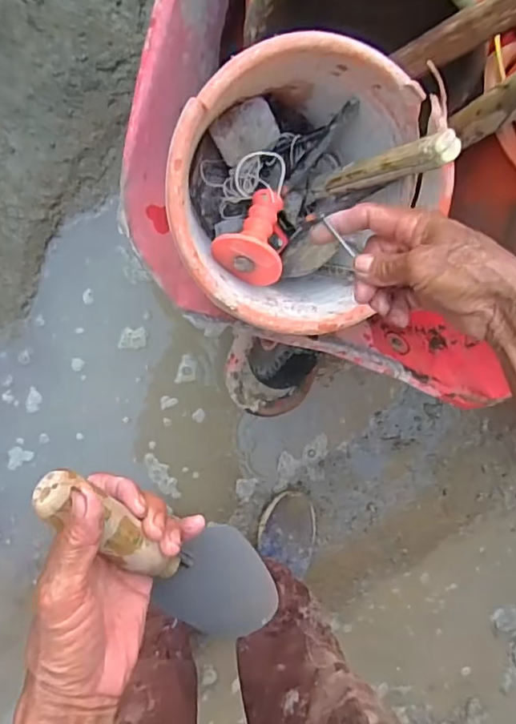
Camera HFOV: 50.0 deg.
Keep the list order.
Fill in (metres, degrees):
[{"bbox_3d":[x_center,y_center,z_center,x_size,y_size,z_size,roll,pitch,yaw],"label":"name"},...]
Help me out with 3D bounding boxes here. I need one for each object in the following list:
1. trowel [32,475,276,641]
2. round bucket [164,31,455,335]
[{"bbox_3d":[-0.065,0.160,0.435,0.079,0.056,0.277,-42,140,-5],"label":"trowel"},{"bbox_3d":[0.038,-0.173,0.596,0.243,0.208,0.255,0,92,-9],"label":"round bucket"}]

